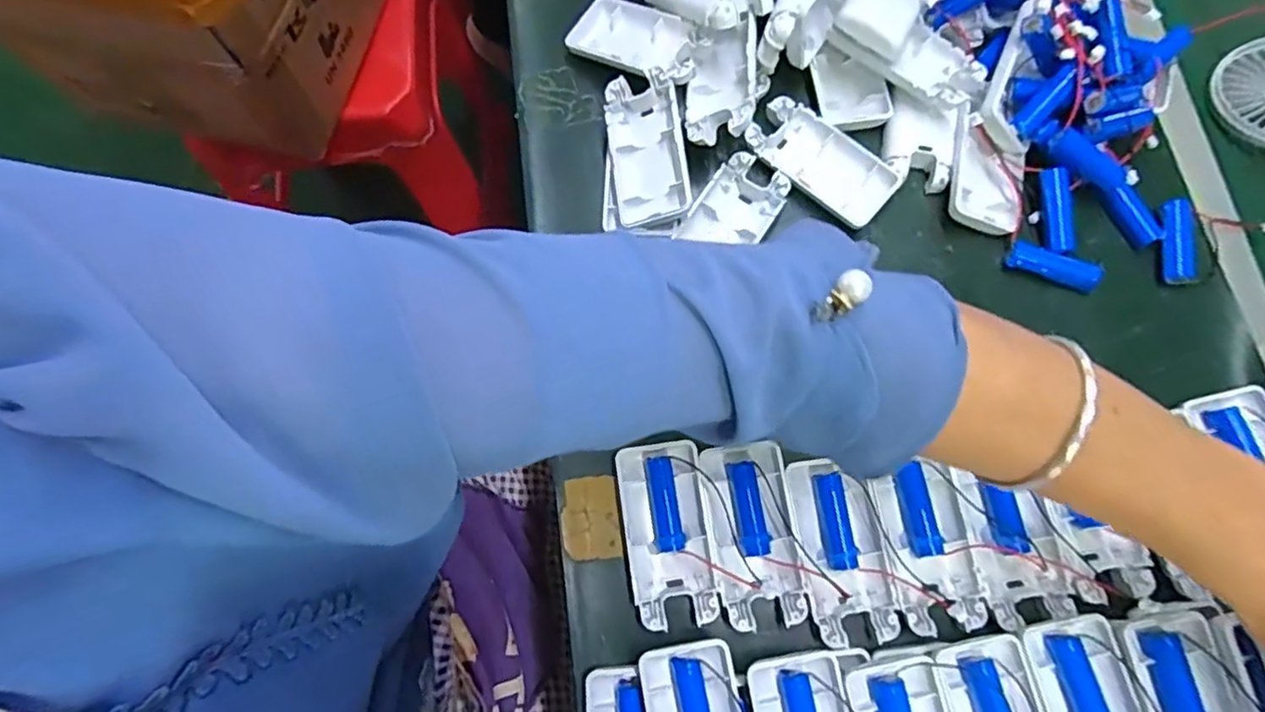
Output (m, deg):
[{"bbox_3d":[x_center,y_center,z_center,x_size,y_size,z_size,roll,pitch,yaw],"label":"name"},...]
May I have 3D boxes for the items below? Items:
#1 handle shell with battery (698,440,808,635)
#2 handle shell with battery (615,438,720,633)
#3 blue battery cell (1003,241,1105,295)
[{"bbox_3d":[0.065,0.096,0.353,0.045,0.021,0.093,-8,75,-2],"label":"handle shell with battery"},{"bbox_3d":[0.019,0.097,0.353,0.045,0.020,0.091,-8,75,-2],"label":"handle shell with battery"},{"bbox_3d":[0.251,-0.053,0.385,0.052,0.012,0.017,20,76,5],"label":"blue battery cell"}]

